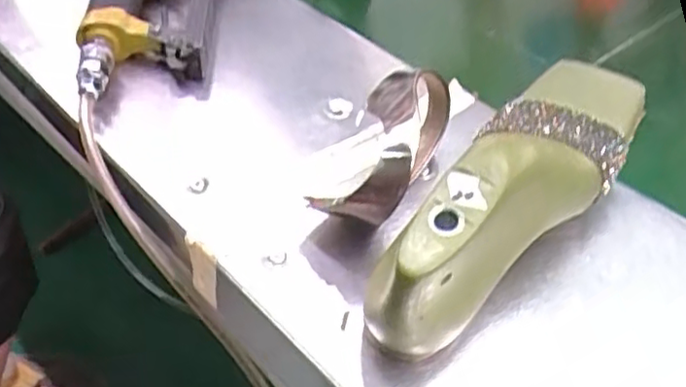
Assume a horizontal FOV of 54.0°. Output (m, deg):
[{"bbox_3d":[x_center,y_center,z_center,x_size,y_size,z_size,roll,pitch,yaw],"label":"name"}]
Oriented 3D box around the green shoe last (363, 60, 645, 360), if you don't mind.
[{"bbox_3d":[0.096,-0.005,0.372,0.072,0.090,0.223,29,50,24],"label":"green shoe last"}]

